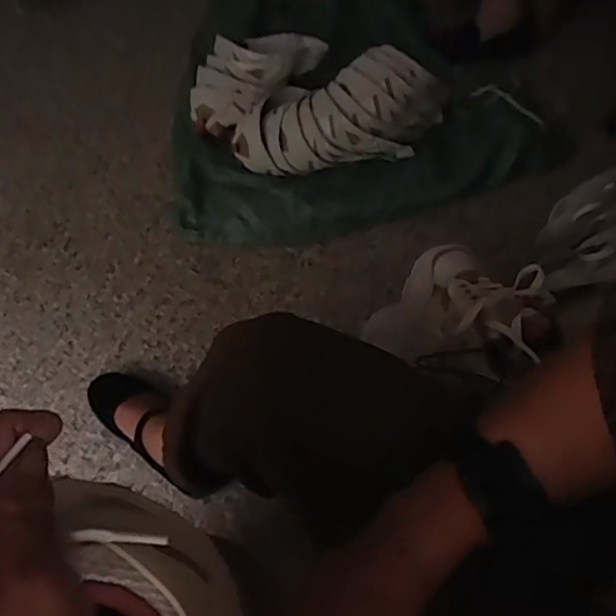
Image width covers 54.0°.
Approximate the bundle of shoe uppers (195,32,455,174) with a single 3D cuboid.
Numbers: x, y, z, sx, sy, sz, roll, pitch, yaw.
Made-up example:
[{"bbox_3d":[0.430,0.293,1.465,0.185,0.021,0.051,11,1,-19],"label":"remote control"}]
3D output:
[{"bbox_3d":[-0.001,-0.394,1.097,0.336,0.135,0.397,-37,65,-18],"label":"bundle of shoe uppers"}]

